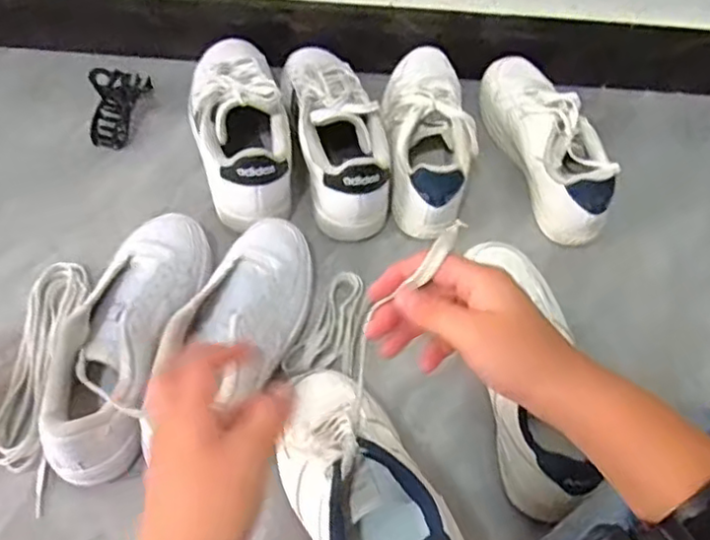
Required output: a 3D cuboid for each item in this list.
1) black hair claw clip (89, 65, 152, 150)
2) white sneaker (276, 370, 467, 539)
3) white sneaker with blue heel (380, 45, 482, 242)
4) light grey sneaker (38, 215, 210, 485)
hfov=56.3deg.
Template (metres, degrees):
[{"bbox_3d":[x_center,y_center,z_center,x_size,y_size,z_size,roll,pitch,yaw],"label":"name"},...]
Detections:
[{"bbox_3d":[-0.264,-0.195,0.740,0.040,0.063,0.107,12,57,4],"label":"black hair claw clip"},{"bbox_3d":[0.007,0.146,0.450,0.085,0.093,0.229,-19,34,-16],"label":"white sneaker"},{"bbox_3d":[0.077,-0.156,0.714,0.084,0.088,0.237,-2,57,-6],"label":"white sneaker with blue heel"},{"bbox_3d":[-0.195,0.051,0.572,0.089,0.090,0.250,10,57,2],"label":"light grey sneaker"}]

